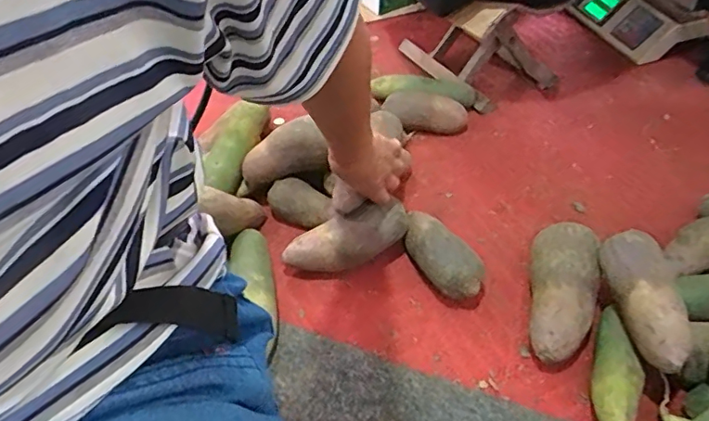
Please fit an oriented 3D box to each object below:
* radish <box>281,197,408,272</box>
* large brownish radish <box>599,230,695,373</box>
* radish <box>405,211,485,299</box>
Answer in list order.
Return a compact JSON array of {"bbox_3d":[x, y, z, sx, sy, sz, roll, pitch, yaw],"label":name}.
[{"bbox_3d":[-0.010,0.039,0.703,0.170,0.060,0.054,-21,48,-2],"label":"radish"},{"bbox_3d":[0.330,0.098,0.587,0.053,0.054,0.160,-3,46,-2],"label":"large brownish radish"},{"bbox_3d":[0.113,0.065,0.702,0.057,0.078,0.138,-27,51,-23],"label":"radish"}]

